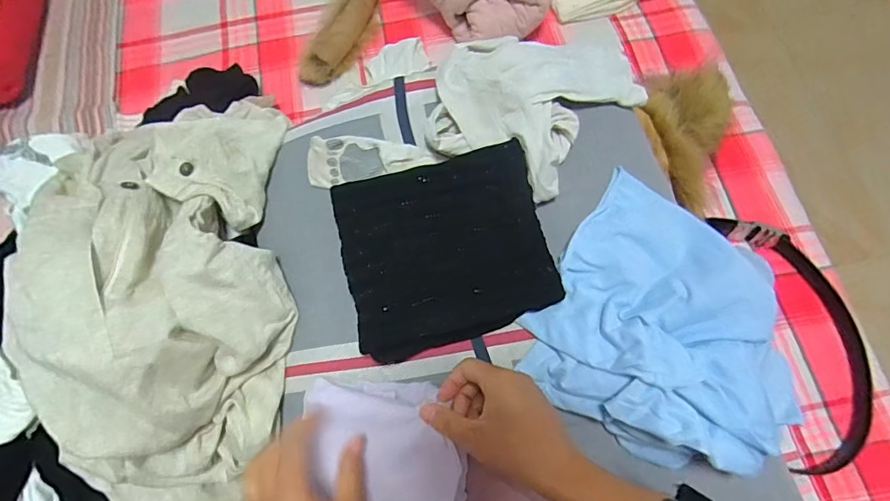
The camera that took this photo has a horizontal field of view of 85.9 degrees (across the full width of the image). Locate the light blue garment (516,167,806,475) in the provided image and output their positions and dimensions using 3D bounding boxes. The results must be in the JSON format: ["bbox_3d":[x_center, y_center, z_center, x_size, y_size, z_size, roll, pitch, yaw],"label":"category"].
[{"bbox_3d":[0.213,0.074,0.438,0.243,0.067,0.229,32,73,12],"label":"light blue garment"}]

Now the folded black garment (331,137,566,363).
[{"bbox_3d":[0.000,-0.002,0.454,0.195,0.057,0.170,-13,70,-4],"label":"folded black garment"}]

